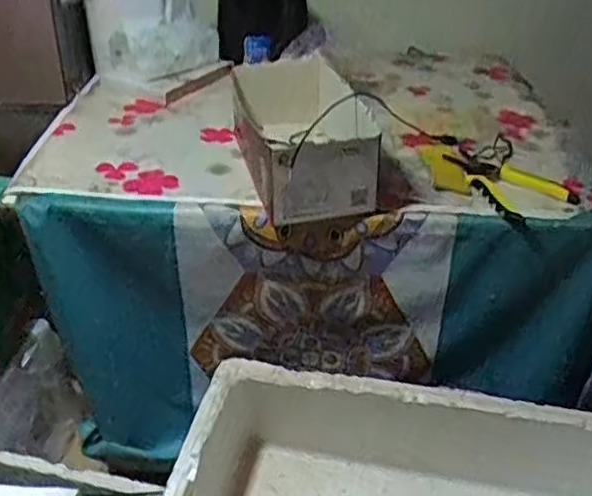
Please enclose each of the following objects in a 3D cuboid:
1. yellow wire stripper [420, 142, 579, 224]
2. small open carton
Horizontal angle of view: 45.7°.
[{"bbox_3d":[0.234,-0.081,0.863,0.193,0.029,0.105,24,39,29],"label":"yellow wire stripper"},{"bbox_3d":[0.005,-0.138,0.852,0.140,0.100,0.249,-6,34,-13],"label":"small open carton"}]

